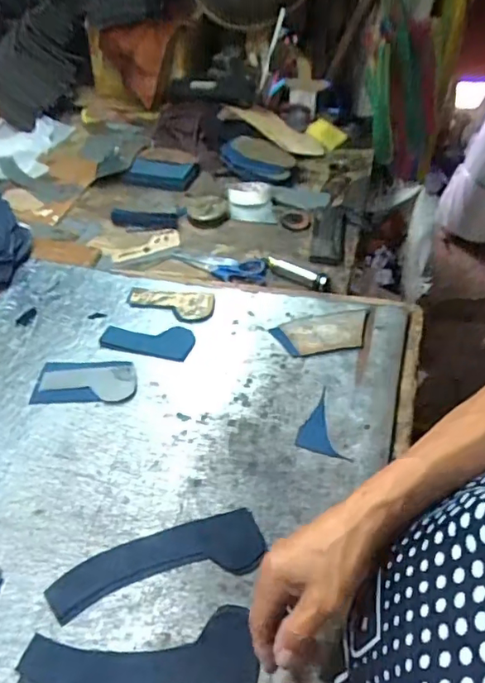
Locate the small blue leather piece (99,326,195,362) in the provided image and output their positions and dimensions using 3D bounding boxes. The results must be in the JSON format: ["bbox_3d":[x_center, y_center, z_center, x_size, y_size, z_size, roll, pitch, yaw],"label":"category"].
[{"bbox_3d":[-0.133,-0.002,0.726,0.128,0.004,0.057,6,50,8],"label":"small blue leather piece"}]

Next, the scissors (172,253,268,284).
[{"bbox_3d":[-0.040,-0.126,0.868,0.168,0.012,0.073,12,49,17],"label":"scissors"}]

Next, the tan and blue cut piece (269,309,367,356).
[{"bbox_3d":[0.106,-0.014,0.706,0.125,0.009,0.066,-5,50,8],"label":"tan and blue cut piece"}]

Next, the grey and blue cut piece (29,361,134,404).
[{"bbox_3d":[-0.207,0.052,0.686,0.135,0.008,0.067,0,46,6],"label":"grey and blue cut piece"}]

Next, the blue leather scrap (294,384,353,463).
[{"bbox_3d":[0.087,0.104,0.607,0.052,0.005,0.092,-13,51,-4],"label":"blue leather scrap"}]

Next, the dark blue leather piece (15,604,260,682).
[{"bbox_3d":[-0.094,0.279,0.462,0.205,0.006,0.063,-5,46,1],"label":"dark blue leather piece"}]

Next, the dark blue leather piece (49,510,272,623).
[{"bbox_3d":[-0.084,0.220,0.513,0.209,0.007,0.060,-15,47,-8],"label":"dark blue leather piece"}]

